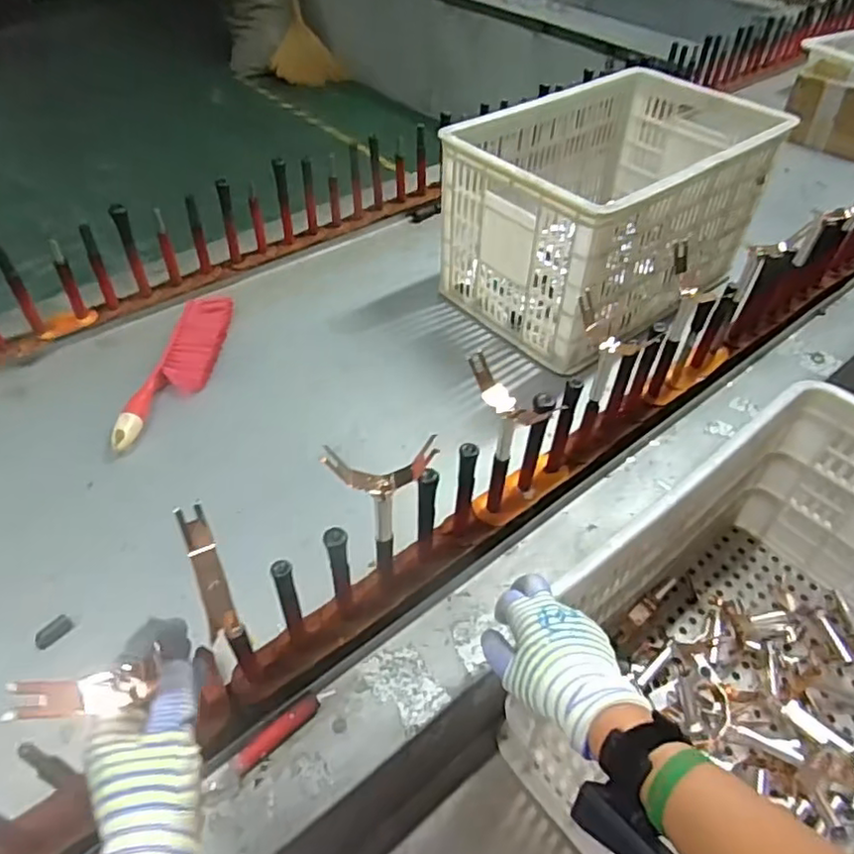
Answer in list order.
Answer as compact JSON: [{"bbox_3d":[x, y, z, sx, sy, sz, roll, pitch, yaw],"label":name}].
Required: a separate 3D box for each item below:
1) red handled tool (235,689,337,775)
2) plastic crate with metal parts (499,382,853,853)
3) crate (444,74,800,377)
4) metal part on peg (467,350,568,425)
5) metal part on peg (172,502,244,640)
[{"bbox_3d":[-0.128,0.272,0.574,0.100,0.012,0.017,-35,57,-26],"label":"red handled tool"},{"bbox_3d":[0.402,0.233,0.683,0.486,0.288,0.354,-32,56,-24],"label":"plastic crate with metal parts"},{"bbox_3d":[0.292,-0.361,1.008,0.500,0.247,0.313,-35,57,-26],"label":"crate"},{"bbox_3d":[0.078,-0.031,0.606,0.102,0.014,0.040,36,87,14],"label":"metal part on peg"},{"bbox_3d":[-0.164,0.107,0.472,0.020,0.012,0.102,-17,70,-18],"label":"metal part on peg"}]

